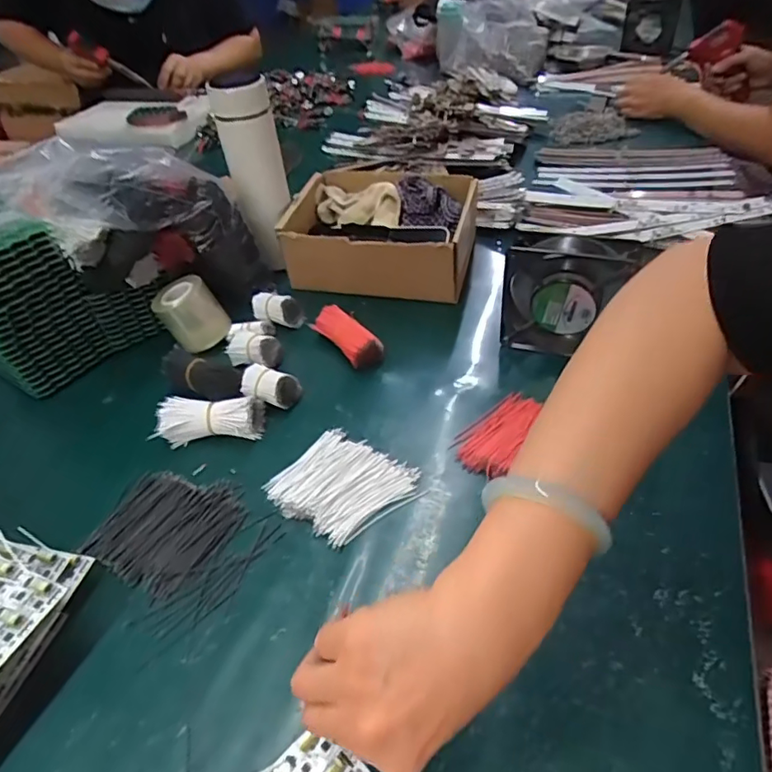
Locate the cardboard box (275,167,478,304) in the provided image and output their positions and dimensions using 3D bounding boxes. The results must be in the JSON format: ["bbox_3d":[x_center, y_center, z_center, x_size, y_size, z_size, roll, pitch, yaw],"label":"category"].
[{"bbox_3d":[-0.008,-0.193,0.696,0.225,0.088,0.169,7,43,13],"label":"cardboard box"}]

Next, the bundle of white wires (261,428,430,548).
[{"bbox_3d":[-0.037,0.084,0.469,0.112,0.014,0.093,23,49,27],"label":"bundle of white wires"}]

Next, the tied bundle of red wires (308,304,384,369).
[{"bbox_3d":[-0.044,-0.054,0.600,0.032,0.032,0.089,-31,48,-26],"label":"tied bundle of red wires"}]

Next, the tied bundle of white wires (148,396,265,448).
[{"bbox_3d":[-0.166,0.031,0.521,0.094,0.033,0.036,-6,42,-1],"label":"tied bundle of white wires"}]

